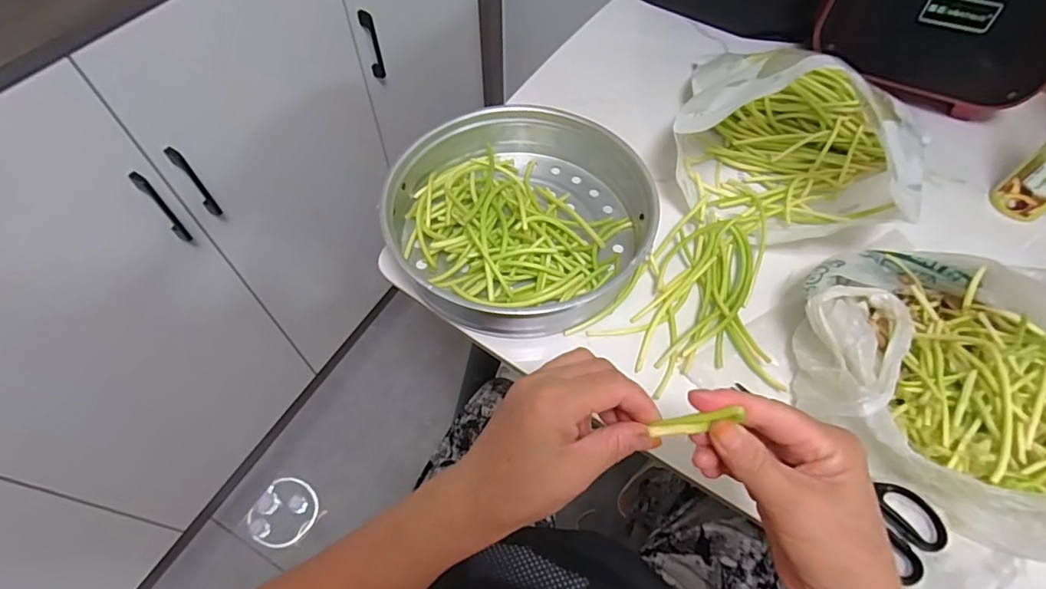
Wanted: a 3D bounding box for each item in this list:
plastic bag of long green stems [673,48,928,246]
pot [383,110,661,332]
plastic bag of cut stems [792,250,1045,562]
[{"bbox_3d":[0.292,-0.173,0.537,0.233,0.118,0.212,20,60,12],"label":"plastic bag of long green stems"},{"bbox_3d":[-0.006,-0.084,0.516,0.251,0.079,0.245,0,57,0],"label":"pot"},{"bbox_3d":[0.358,0.068,0.408,0.272,0.086,0.197,33,63,20],"label":"plastic bag of cut stems"}]

